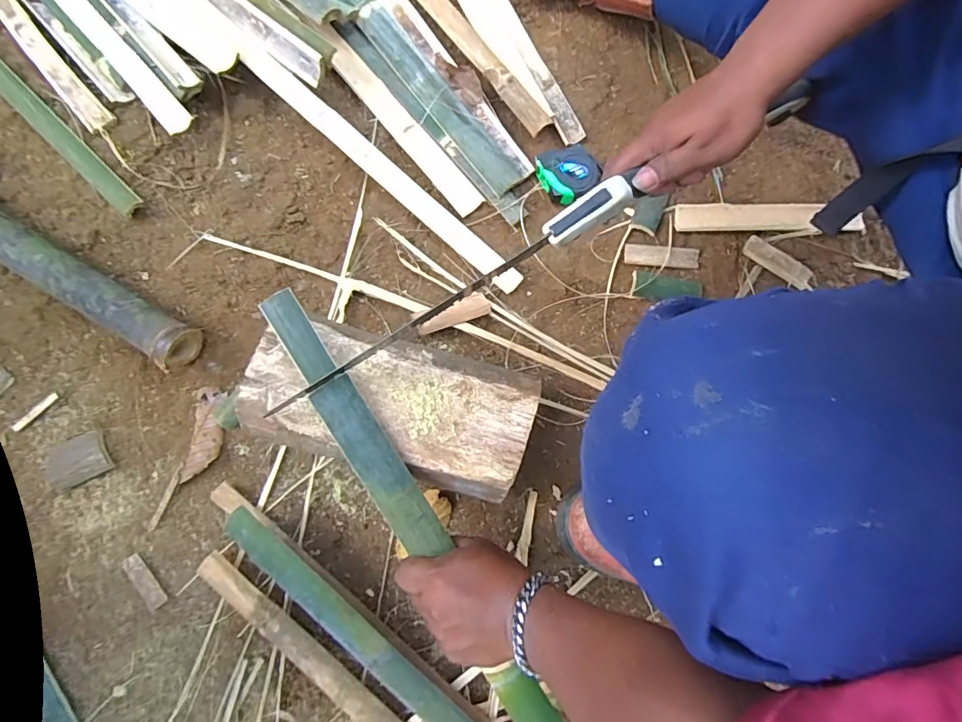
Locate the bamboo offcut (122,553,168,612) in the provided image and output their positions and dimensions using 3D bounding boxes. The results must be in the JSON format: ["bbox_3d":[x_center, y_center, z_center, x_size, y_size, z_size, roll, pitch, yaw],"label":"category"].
[{"bbox_3d":[-0.368,0.241,0.522,0.019,0.005,0.064,-38,81,-24],"label":"bamboo offcut"}]

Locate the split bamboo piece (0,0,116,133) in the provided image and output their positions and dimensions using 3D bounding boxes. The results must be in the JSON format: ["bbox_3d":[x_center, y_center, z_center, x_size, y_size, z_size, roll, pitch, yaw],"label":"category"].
[{"bbox_3d":[-0.745,-0.589,0.668,0.041,0.023,0.815,-42,78,-9],"label":"split bamboo piece"}]

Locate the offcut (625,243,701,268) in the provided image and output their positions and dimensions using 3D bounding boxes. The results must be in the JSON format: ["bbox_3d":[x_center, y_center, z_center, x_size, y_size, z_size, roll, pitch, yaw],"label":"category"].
[{"bbox_3d":[0.233,-0.135,0.615,0.098,0.004,0.025,3,91,-4],"label":"offcut"}]

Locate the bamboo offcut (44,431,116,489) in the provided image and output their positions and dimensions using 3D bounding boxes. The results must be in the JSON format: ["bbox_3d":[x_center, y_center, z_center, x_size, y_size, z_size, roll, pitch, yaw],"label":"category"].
[{"bbox_3d":[-0.461,0.114,0.542,0.065,0.015,0.053,-30,76,-6],"label":"bamboo offcut"}]

